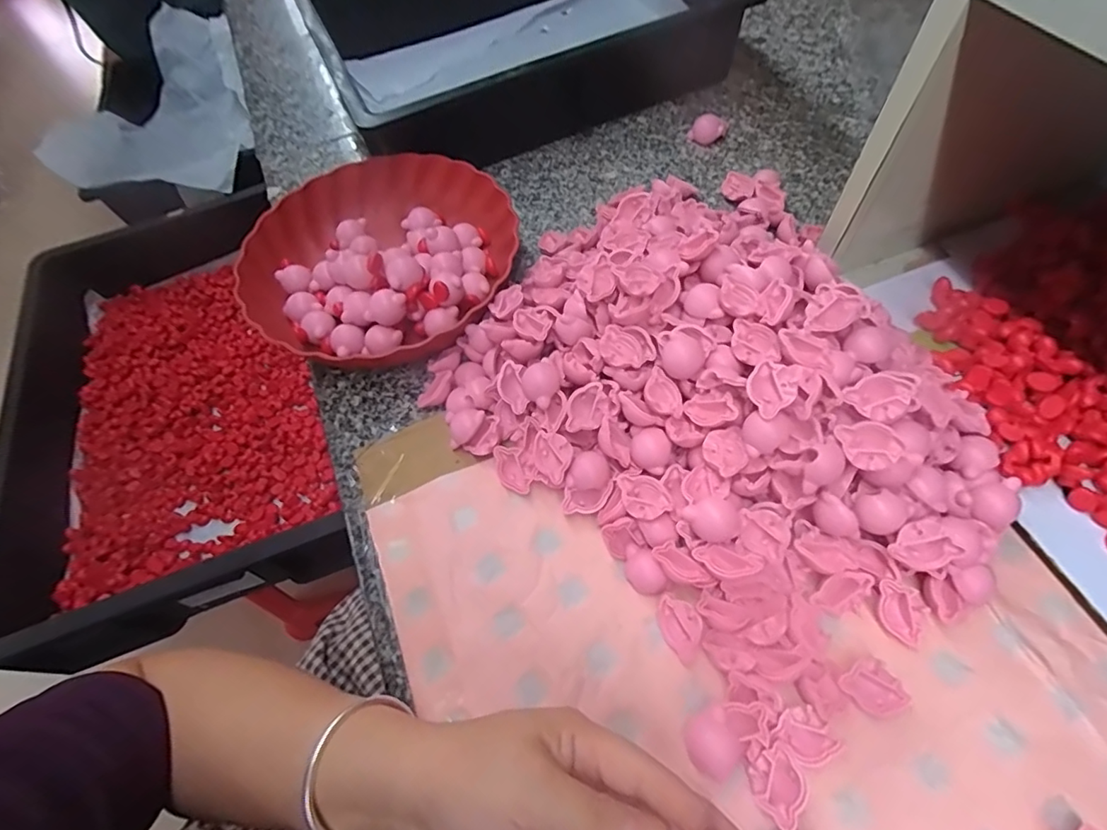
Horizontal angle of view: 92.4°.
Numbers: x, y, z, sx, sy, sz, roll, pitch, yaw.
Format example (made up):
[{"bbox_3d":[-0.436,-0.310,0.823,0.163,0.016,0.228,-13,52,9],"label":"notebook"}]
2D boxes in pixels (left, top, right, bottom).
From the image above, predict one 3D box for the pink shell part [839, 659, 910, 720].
[{"bbox_3d":[0.181,0.157,0.301,0.029,0.012,0.031,-31,64,-13],"label":"pink shell part"}]

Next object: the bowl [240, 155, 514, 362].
[{"bbox_3d":[-0.155,-0.146,0.487,0.233,0.060,0.242,-2,61,3],"label":"bowl"}]

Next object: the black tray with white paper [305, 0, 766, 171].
[{"bbox_3d":[-0.035,-0.448,0.621,0.442,0.089,0.286,-25,62,-10],"label":"black tray with white paper"}]

